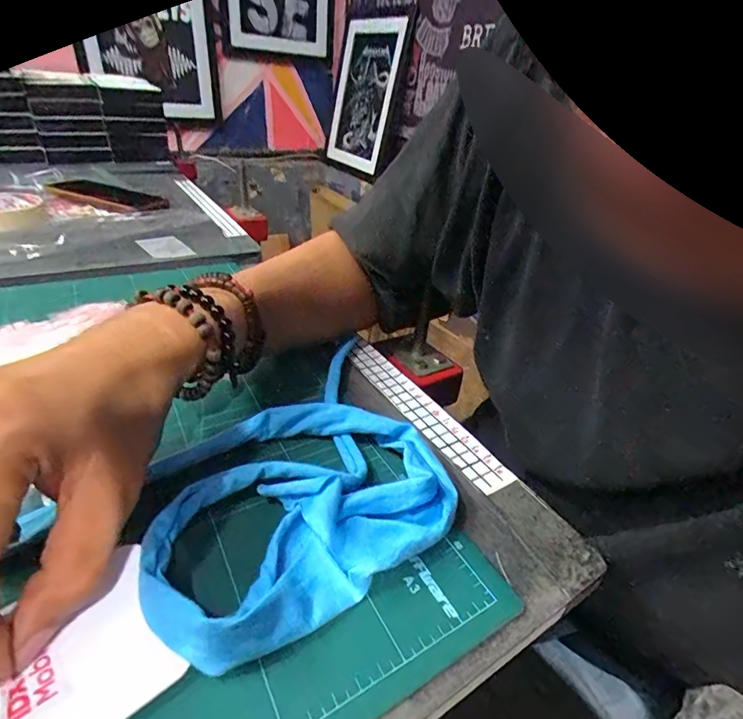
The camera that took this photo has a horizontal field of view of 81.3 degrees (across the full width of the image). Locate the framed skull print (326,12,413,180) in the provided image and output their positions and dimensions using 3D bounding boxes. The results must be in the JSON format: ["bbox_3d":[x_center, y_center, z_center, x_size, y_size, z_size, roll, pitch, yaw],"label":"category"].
[{"bbox_3d":[-0.034,-0.933,1.552,0.054,0.494,0.400,-8,37,-39],"label":"framed skull print"}]

